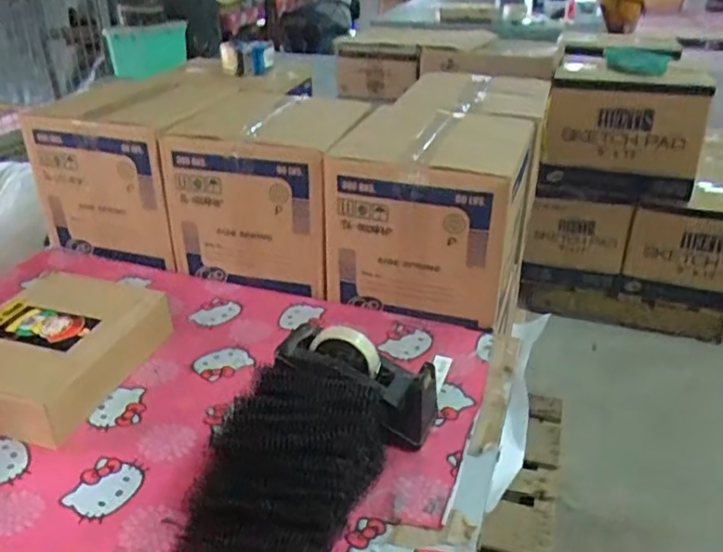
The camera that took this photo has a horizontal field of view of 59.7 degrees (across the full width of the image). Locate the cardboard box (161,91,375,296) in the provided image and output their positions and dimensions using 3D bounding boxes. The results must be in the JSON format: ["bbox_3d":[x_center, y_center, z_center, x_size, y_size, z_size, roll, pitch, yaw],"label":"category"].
[{"bbox_3d":[-0.155,-0.150,1.087,0.300,0.280,0.207,12,31,18],"label":"cardboard box"}]

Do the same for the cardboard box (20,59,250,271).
[{"bbox_3d":[-0.410,-0.212,1.203,0.274,0.284,0.321,9,30,14],"label":"cardboard box"}]

